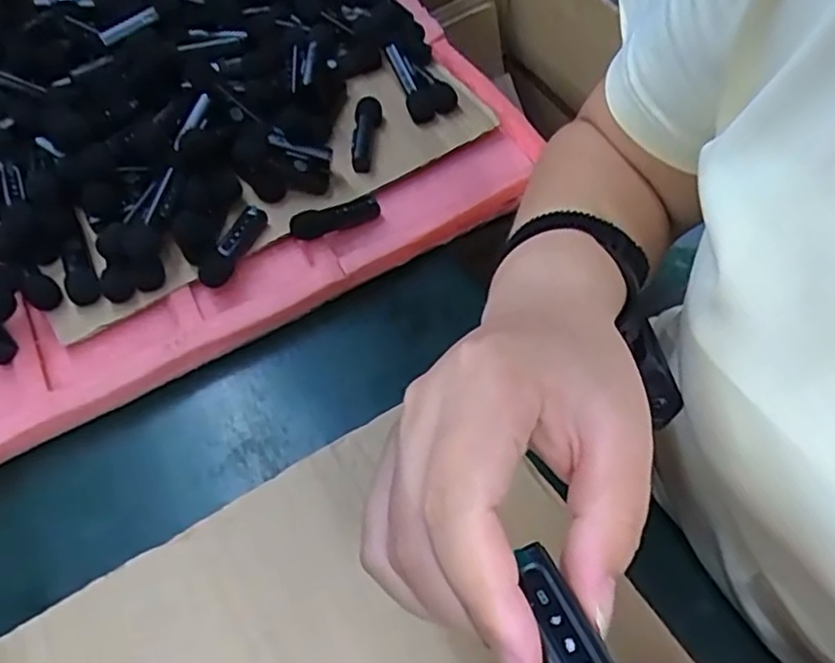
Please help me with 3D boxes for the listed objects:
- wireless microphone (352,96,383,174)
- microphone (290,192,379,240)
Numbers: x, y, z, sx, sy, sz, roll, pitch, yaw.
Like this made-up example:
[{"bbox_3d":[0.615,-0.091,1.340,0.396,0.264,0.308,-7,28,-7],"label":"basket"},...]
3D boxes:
[{"bbox_3d":[-0.038,-0.147,0.495,0.018,0.017,0.065,2,58,5],"label":"wireless microphone"},{"bbox_3d":[-0.056,-0.080,0.464,0.065,0.014,0.016,-22,58,-25],"label":"microphone"}]

